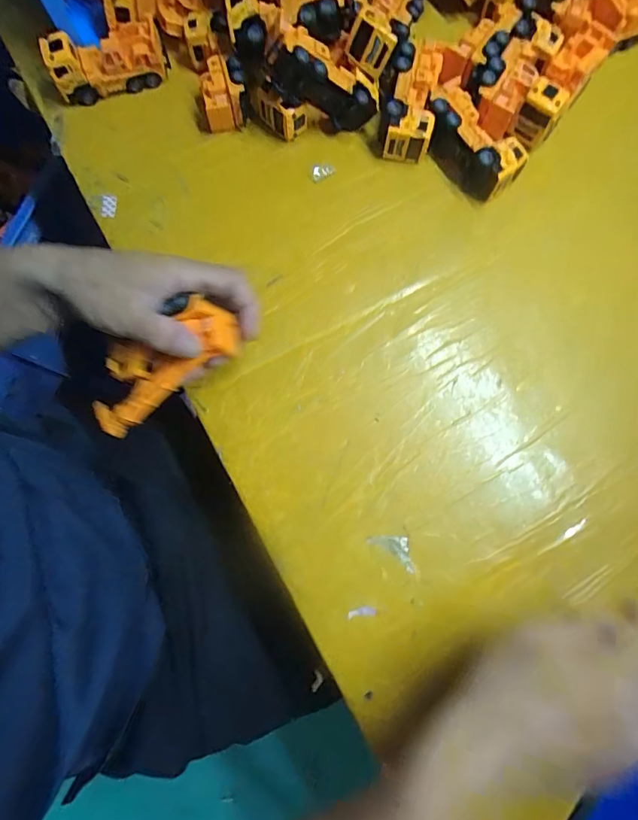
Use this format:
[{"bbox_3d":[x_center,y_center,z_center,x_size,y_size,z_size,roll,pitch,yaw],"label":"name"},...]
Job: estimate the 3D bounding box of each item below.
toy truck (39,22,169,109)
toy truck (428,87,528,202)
[{"bbox_3d":[-0.195,-0.322,0.415,0.102,0.047,0.034,-18,81,-2],"label":"toy truck"},{"bbox_3d":[0.136,-0.239,0.402,0.054,0.038,0.098,-39,82,-7],"label":"toy truck"}]

